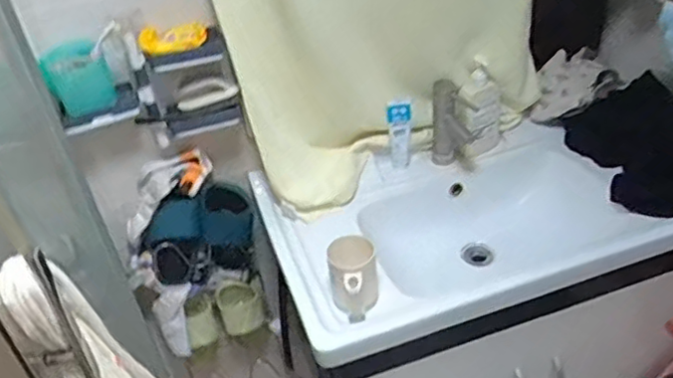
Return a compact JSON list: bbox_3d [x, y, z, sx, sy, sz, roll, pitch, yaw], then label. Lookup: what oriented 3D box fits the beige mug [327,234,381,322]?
[{"bbox_3d":[0.027,0.148,1.039,0.083,0.112,0.088,-6,37,3],"label":"beige mug"}]

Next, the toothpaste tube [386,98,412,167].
[{"bbox_3d":[0.131,-0.119,1.330,0.052,0.149,0.038,-3,37,7],"label":"toothpaste tube"}]

